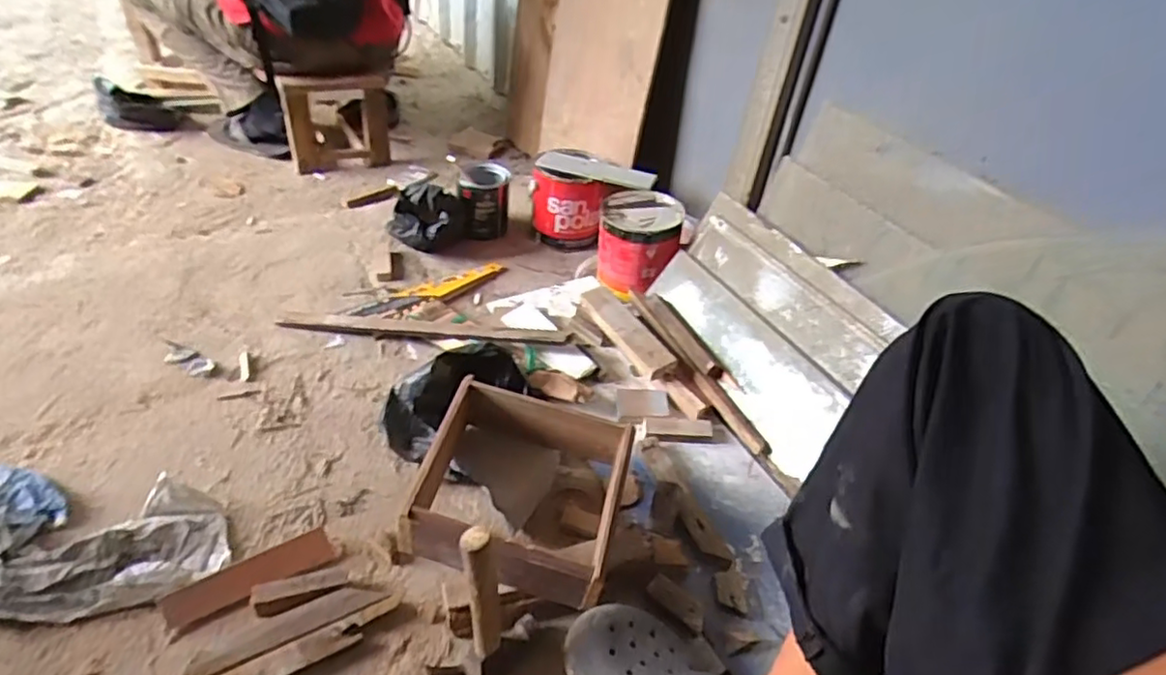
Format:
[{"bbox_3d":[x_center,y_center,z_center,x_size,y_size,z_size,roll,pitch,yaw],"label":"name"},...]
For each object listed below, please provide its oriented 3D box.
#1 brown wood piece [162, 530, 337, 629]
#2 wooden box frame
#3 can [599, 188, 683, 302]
[{"bbox_3d":[-0.377,0.271,0.756,0.174,0.008,0.041,-18,83,-34],"label":"brown wood piece"},{"bbox_3d":[-0.071,0.178,0.777,0.226,0.109,0.202,12,39,6],"label":"wooden box frame"},{"bbox_3d":[0.103,-0.178,1.244,0.146,0.136,0.169,10,39,4],"label":"can"}]

